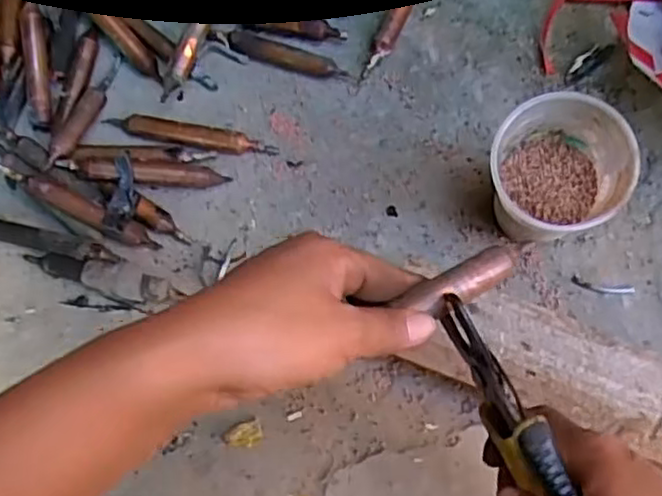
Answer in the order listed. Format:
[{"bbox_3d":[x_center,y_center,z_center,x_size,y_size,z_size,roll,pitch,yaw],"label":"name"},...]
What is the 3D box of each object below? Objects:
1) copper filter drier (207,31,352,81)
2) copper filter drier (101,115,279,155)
[{"bbox_3d":[-0.042,-0.167,0.611,0.125,0.014,0.019,17,80,7],"label":"copper filter drier"},{"bbox_3d":[-0.121,-0.096,0.600,0.149,0.016,0.019,10,79,6],"label":"copper filter drier"}]

